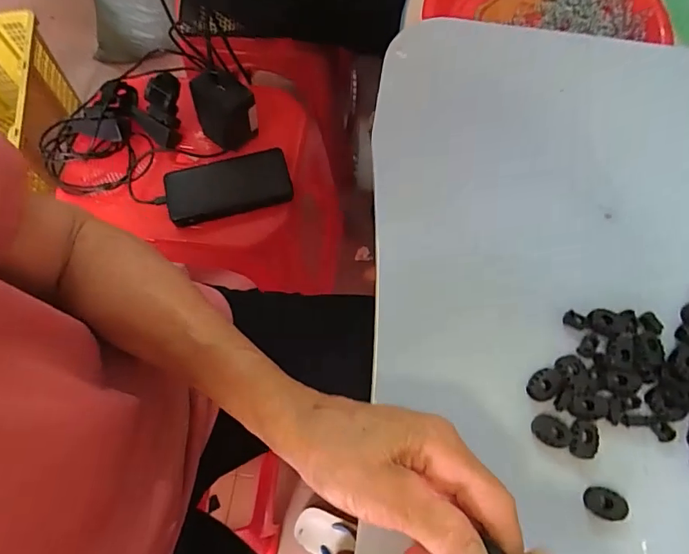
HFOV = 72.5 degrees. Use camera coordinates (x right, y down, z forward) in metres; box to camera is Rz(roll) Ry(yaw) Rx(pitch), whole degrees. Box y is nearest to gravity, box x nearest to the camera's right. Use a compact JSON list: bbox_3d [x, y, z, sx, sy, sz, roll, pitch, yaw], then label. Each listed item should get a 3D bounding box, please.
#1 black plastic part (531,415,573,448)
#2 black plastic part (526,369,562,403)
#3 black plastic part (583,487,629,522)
[{"bbox_3d":[0.124,0.092,0.282,0.021,0.007,0.016,24,72,9],"label":"black plastic part"},{"bbox_3d":[0.124,0.067,0.291,0.022,0.005,0.017,-37,74,-12],"label":"black plastic part"},{"bbox_3d":[0.150,0.130,0.271,0.022,0.006,0.016,21,72,8],"label":"black plastic part"}]

